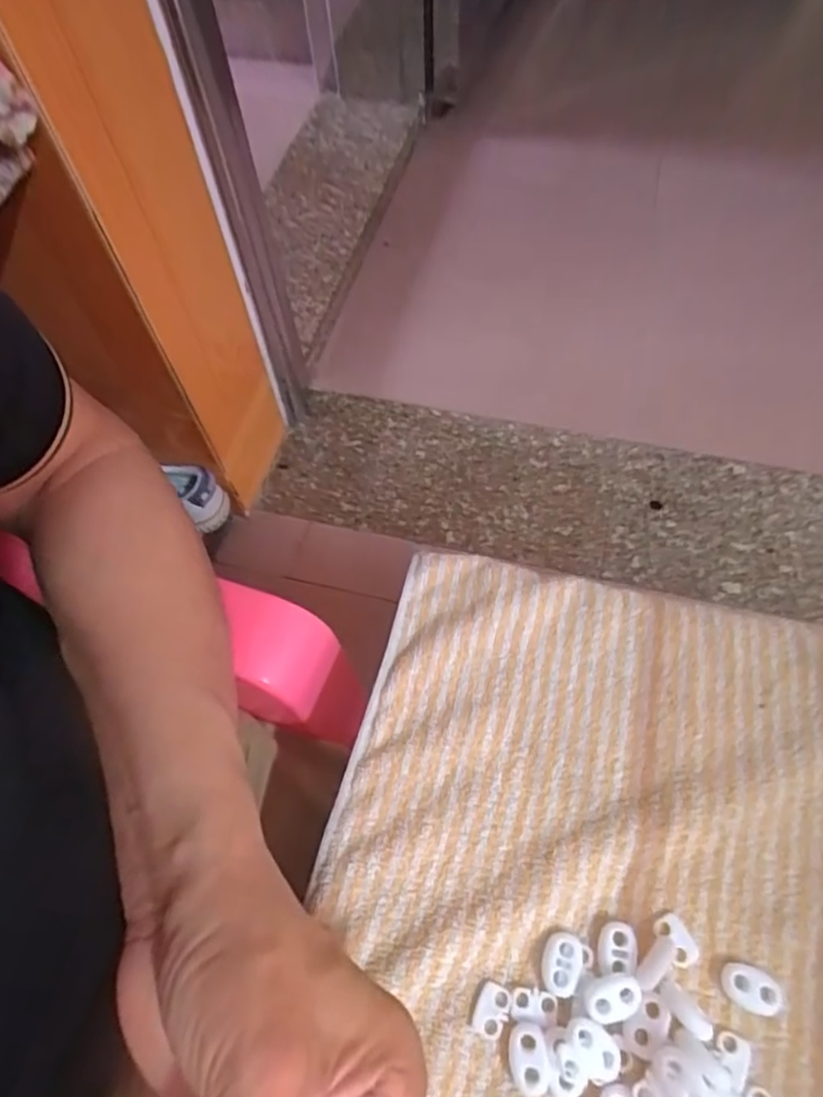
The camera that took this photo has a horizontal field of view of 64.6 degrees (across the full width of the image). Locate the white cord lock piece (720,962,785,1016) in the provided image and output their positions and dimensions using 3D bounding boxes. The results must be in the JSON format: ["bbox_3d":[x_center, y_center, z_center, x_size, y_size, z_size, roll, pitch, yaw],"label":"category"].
[{"bbox_3d":[0.135,0.174,0.258,0.022,0.006,0.014,20,63,12],"label":"white cord lock piece"}]

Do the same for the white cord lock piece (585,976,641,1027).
[{"bbox_3d":[0.078,0.176,0.253,0.022,0.006,0.014,-15,61,-7],"label":"white cord lock piece"}]

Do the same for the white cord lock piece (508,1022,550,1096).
[{"bbox_3d":[0.045,0.196,0.249,0.014,0.005,0.022,0,60,1],"label":"white cord lock piece"}]

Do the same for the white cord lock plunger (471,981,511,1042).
[{"bbox_3d":[0.032,0.183,0.258,0.013,0.004,0.018,19,63,12],"label":"white cord lock plunger"}]

